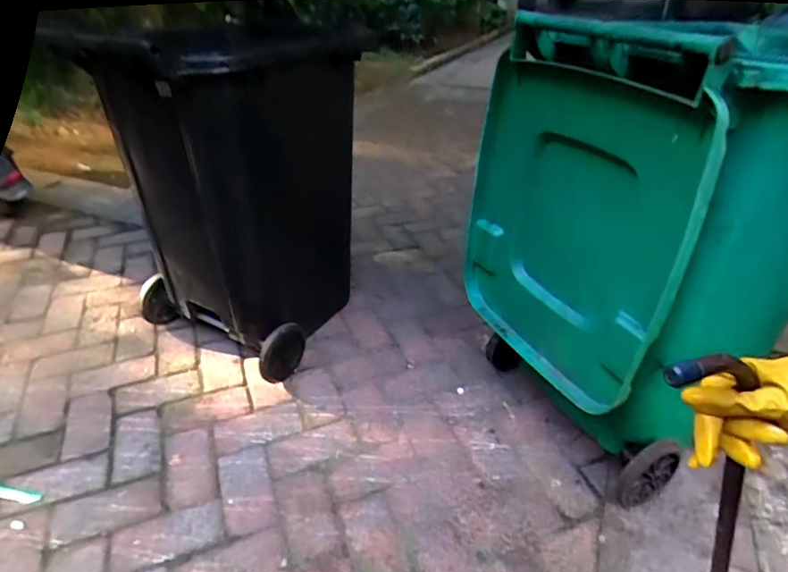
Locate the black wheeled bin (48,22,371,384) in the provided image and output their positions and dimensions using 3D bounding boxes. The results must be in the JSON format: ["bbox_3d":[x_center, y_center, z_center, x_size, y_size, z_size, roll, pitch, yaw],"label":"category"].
[{"bbox_3d":[-0.434,-0.264,1.525,0.490,0.833,0.552,18,37,26],"label":"black wheeled bin"}]

